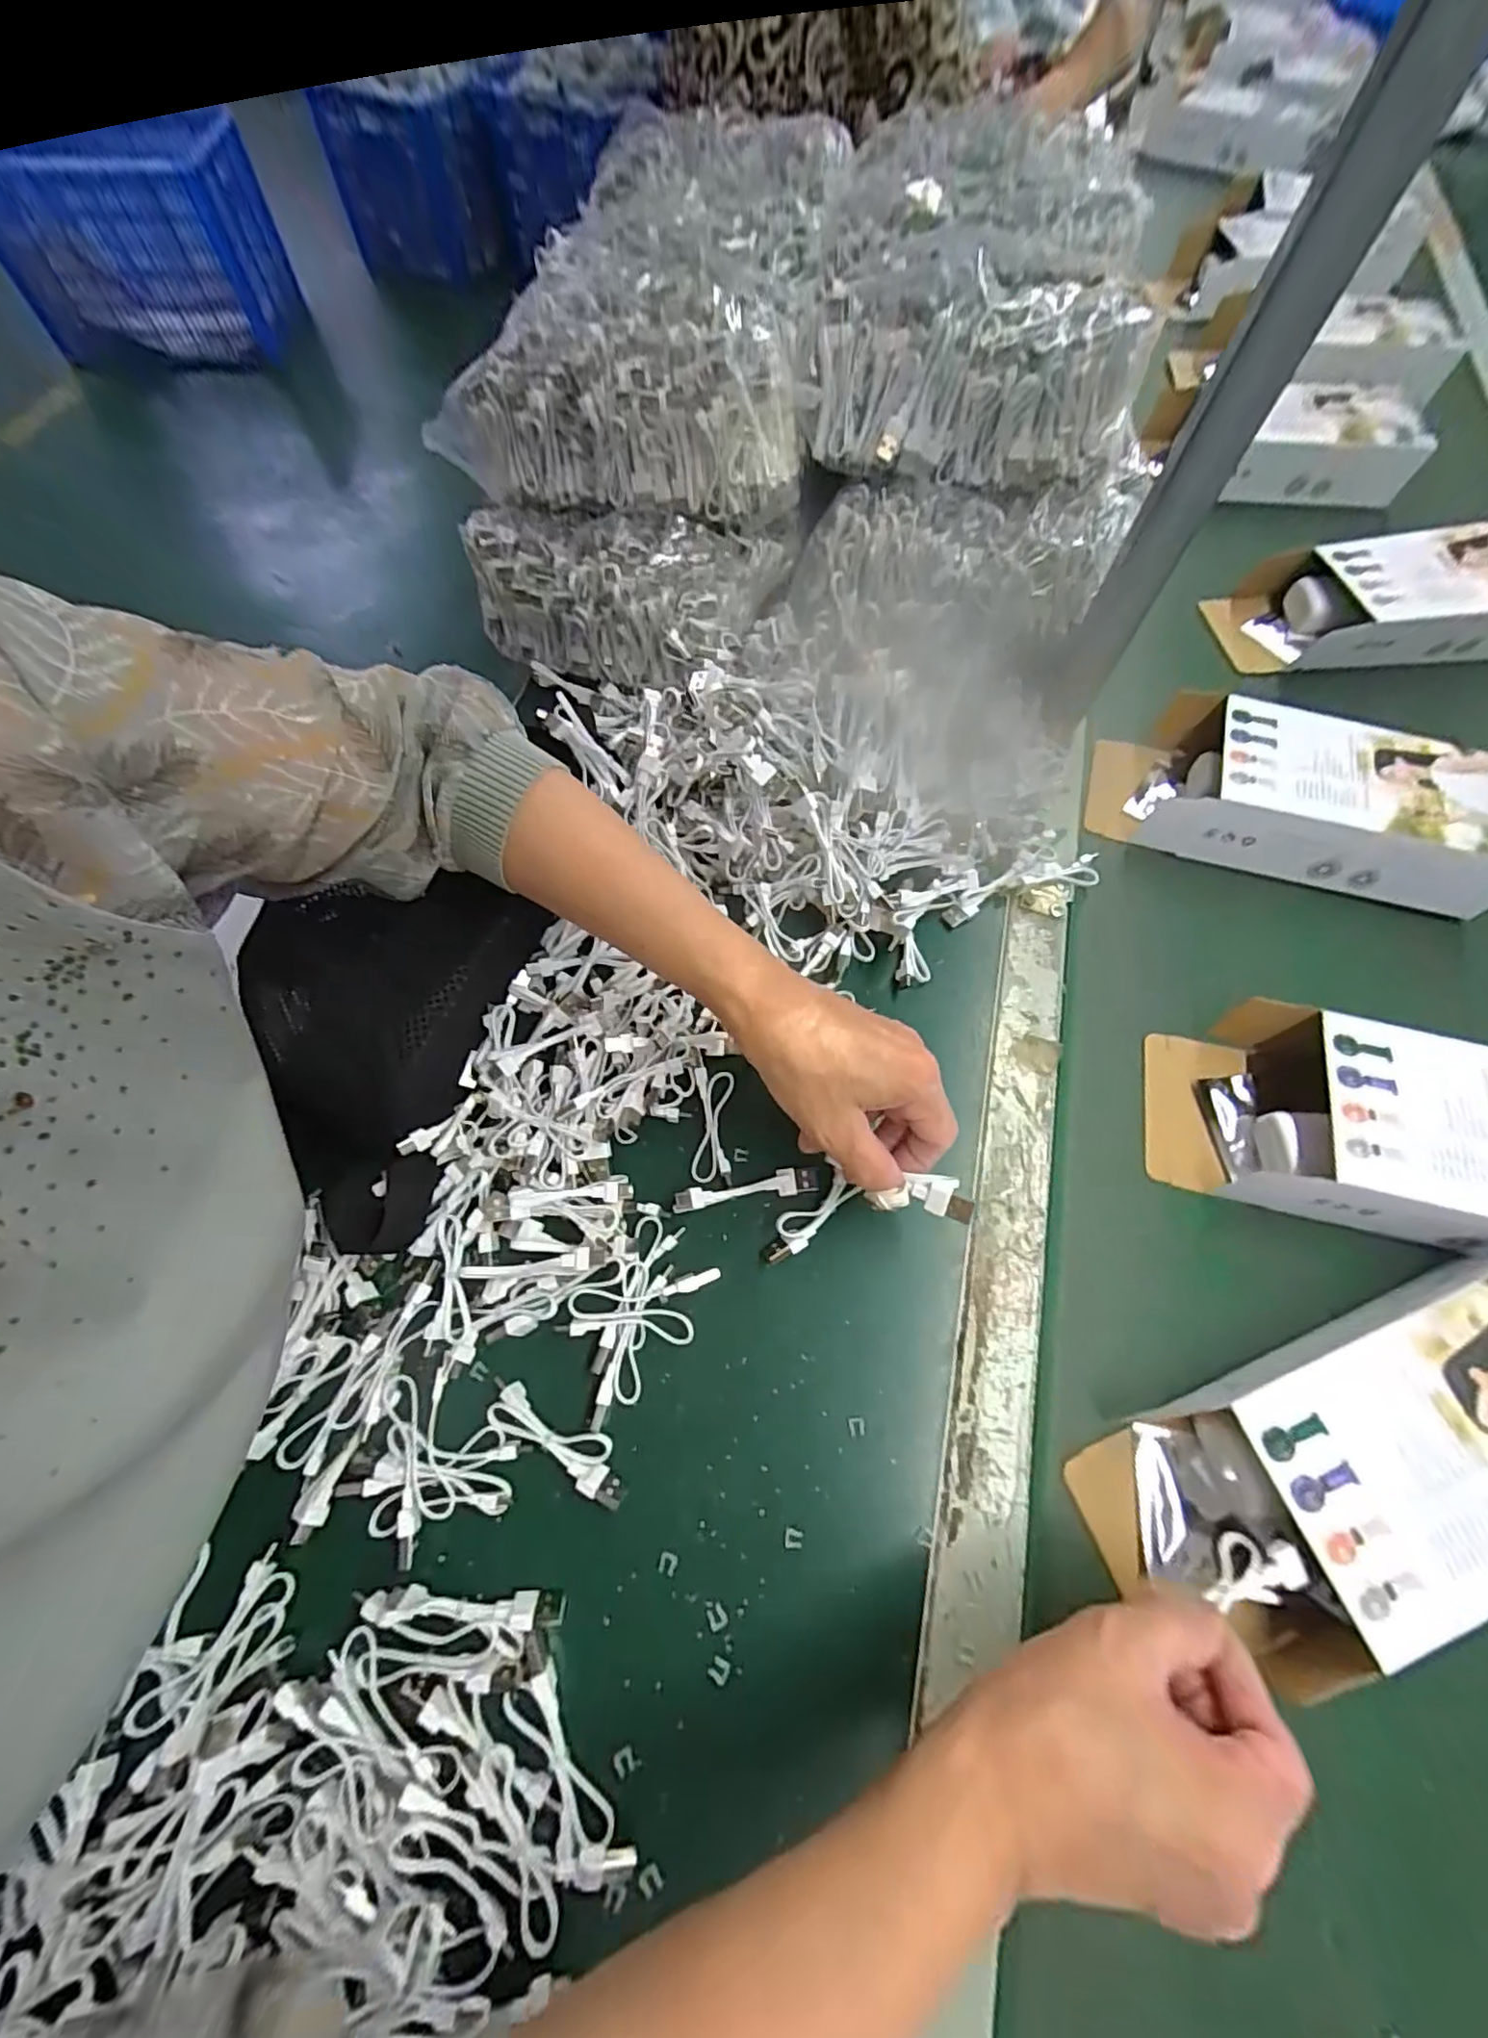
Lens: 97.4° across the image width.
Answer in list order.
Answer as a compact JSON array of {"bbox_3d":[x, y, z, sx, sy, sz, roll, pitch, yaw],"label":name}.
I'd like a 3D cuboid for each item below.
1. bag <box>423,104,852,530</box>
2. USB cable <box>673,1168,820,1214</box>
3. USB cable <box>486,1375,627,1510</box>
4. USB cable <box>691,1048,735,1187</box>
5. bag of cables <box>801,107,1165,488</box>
[{"bbox_3d":[-0.065,-0.488,0.472,0.239,0.094,0.252,10,66,5],"label":"bag"},{"bbox_3d":[0.002,0.092,0.356,0.079,0.015,0.014,-7,68,-6],"label":"USB cable"},{"bbox_3d":[-0.089,0.199,0.310,0.077,0.012,0.023,28,69,8],"label":"USB cable"},{"bbox_3d":[-0.018,0.055,0.374,0.023,0.011,0.075,0,67,-3],"label":"USB cable"},{"bbox_3d":[0.172,-0.560,0.500,0.216,0.099,0.369,8,66,4],"label":"bag of cables"}]

